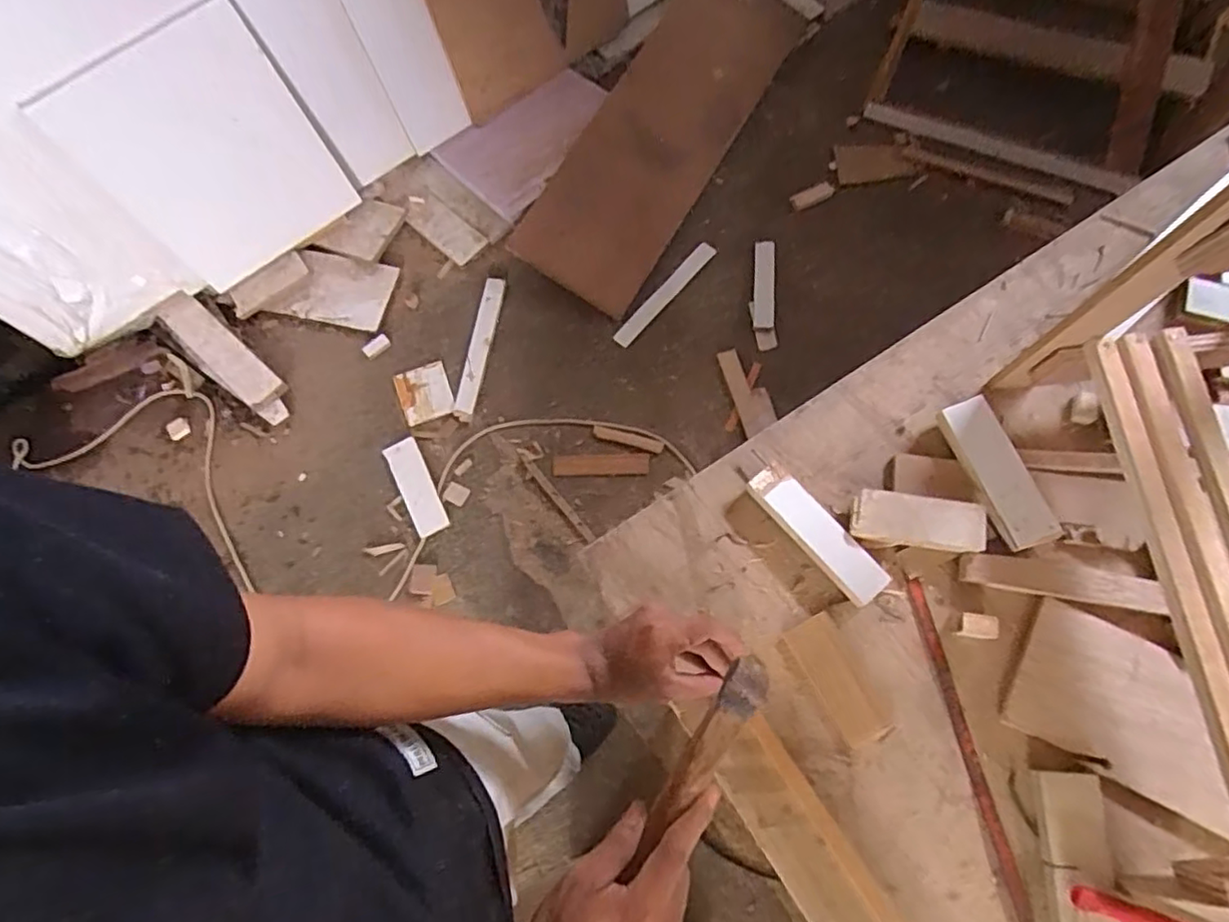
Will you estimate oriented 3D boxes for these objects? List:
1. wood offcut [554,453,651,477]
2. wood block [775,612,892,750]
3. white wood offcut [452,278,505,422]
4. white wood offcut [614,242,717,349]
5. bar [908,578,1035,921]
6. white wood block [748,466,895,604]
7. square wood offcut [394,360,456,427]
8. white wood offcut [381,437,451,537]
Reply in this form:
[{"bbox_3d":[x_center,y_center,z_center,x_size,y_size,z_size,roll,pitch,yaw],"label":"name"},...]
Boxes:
[{"bbox_3d":[-0.031,0.009,1.453,0.217,0.014,0.049,-1,71,2],"label":"wood offcut"},{"bbox_3d":[0.198,0.200,0.577,0.051,0.012,0.111,-29,73,-6],"label":"wood block"},{"bbox_3d":[-0.330,-0.276,1.542,0.048,0.023,0.378,9,72,5],"label":"white wood offcut"},{"bbox_3d":[0.124,-0.409,1.563,0.042,0.021,0.356,39,77,14],"label":"white wood offcut"},{"bbox_3d":[0.309,0.247,0.561,0.016,0.008,0.281,-10,71,-1],"label":"bar"},{"bbox_3d":[0.194,0.069,0.610,0.041,0.020,0.151,-40,74,-9],"label":"white wood block"},{"bbox_3d":[-0.453,-0.161,1.522,0.122,0.017,0.144,-21,72,-5],"label":"square wood offcut"},{"bbox_3d":[-0.447,0.057,1.439,0.076,0.014,0.240,-28,72,-7],"label":"white wood offcut"}]

